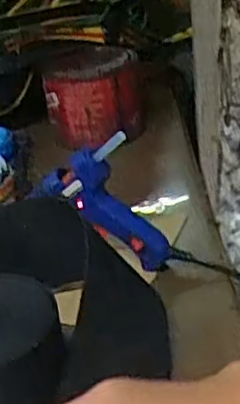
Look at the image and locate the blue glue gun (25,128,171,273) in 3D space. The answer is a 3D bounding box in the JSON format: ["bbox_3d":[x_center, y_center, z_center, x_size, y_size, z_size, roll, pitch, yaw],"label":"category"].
[{"bbox_3d":[0.002,0.003,0.542,0.090,0.111,0.034,-37,11,33],"label":"blue glue gun"}]

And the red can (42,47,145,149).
[{"bbox_3d":[-0.029,-0.119,0.787,0.104,0.098,0.109,-5,29,3],"label":"red can"}]

